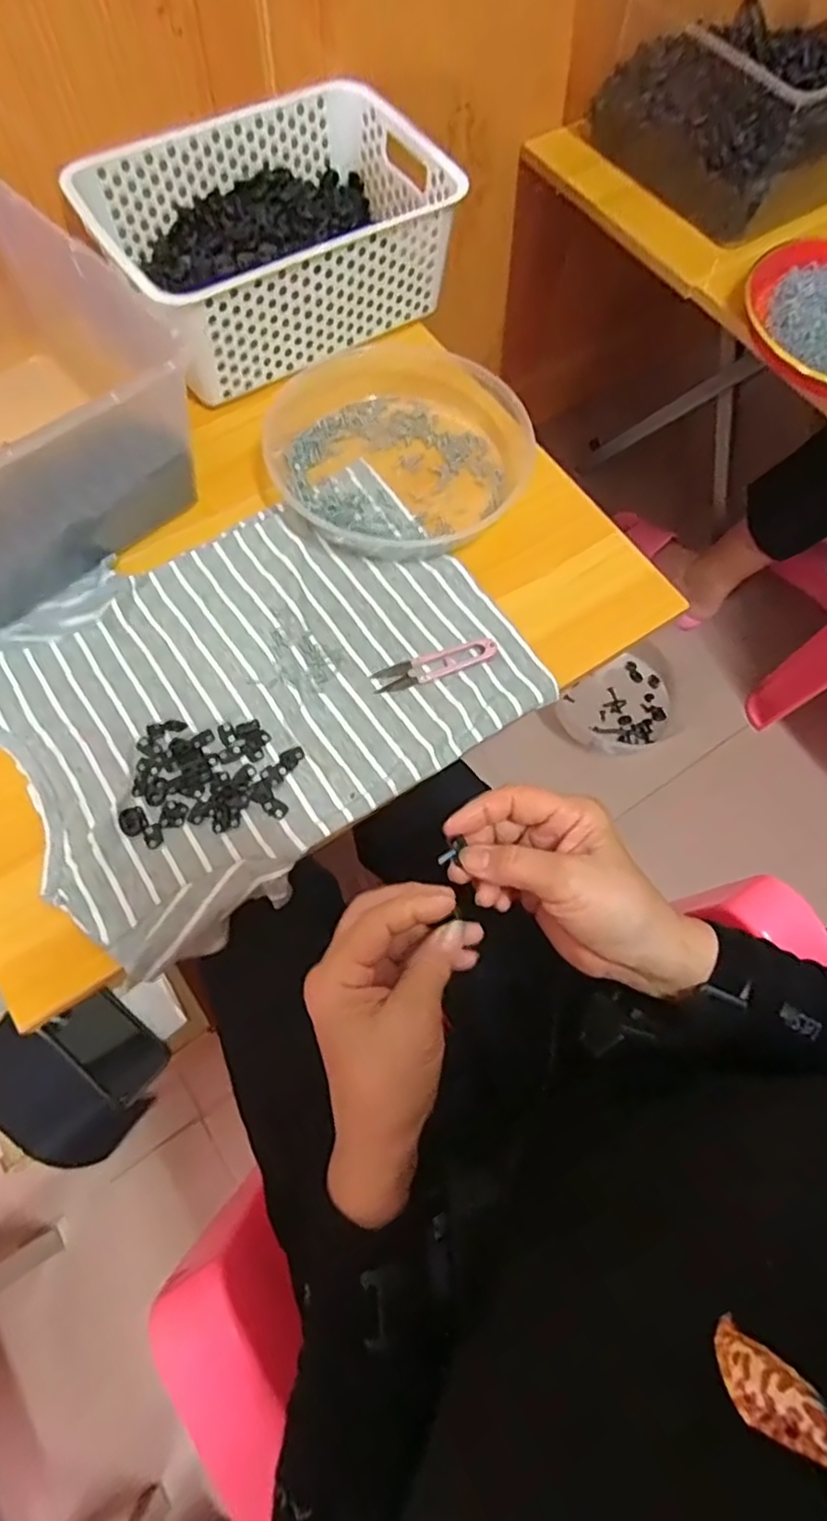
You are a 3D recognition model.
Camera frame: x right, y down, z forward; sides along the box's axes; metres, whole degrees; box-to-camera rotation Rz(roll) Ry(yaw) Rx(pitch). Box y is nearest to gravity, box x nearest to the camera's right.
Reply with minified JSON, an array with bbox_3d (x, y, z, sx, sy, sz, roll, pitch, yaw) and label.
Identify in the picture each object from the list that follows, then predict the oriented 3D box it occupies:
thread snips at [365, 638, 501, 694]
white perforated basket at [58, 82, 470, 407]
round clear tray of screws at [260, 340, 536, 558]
[{"bbox_3d":[0.018,-0.076,0.532,0.101,0.008,0.022,-16,71,-9],"label":"thread snips"},{"bbox_3d":[-0.130,-0.487,0.626,0.299,0.099,0.205,-31,74,-13],"label":"white perforated basket"},{"bbox_3d":[-0.013,-0.289,0.602,0.227,0.034,0.245,1,69,-2],"label":"round clear tray of screws"}]

